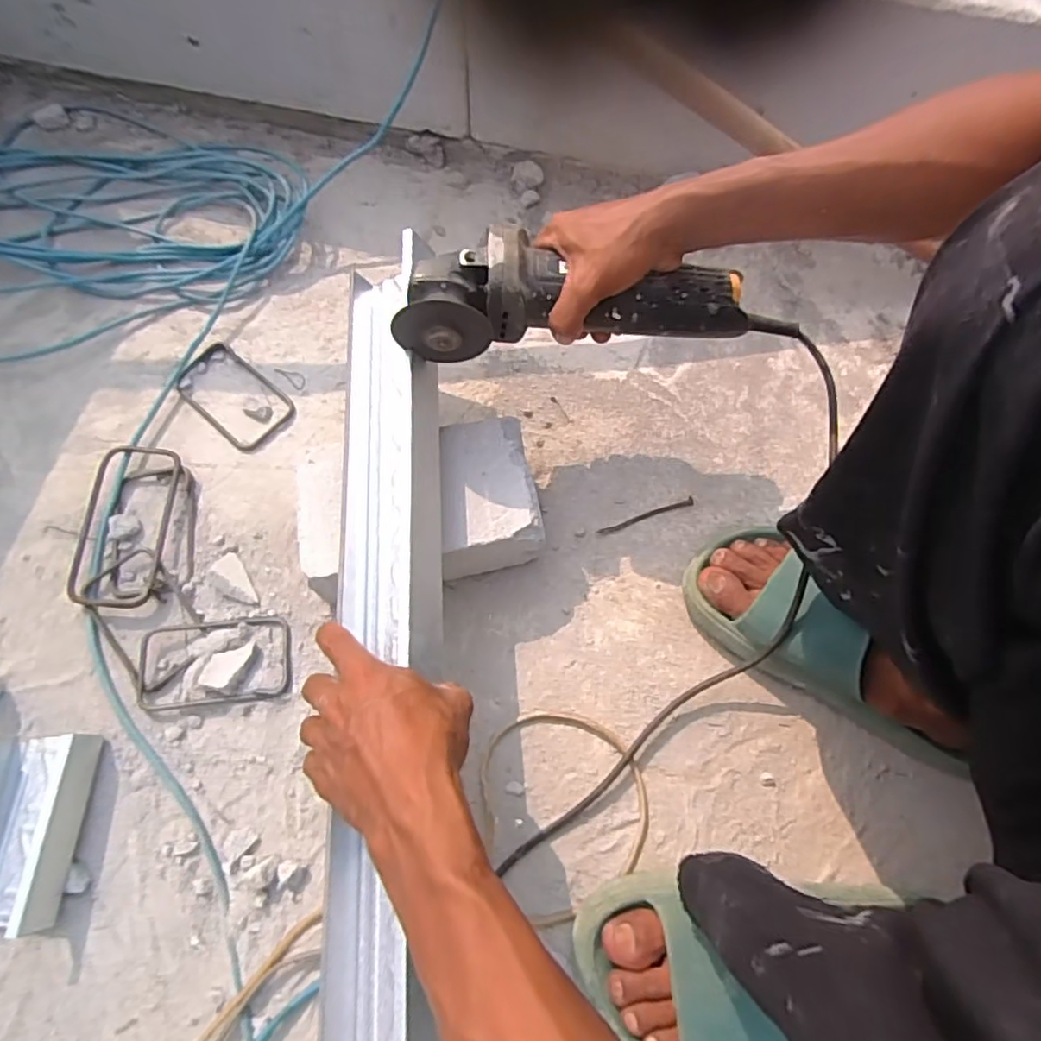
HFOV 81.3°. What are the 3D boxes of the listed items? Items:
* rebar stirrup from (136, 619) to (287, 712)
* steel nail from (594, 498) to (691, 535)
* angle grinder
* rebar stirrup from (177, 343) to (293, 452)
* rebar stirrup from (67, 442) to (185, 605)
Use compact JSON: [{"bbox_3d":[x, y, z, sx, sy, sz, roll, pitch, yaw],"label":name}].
[{"bbox_3d":[-0.261,0.120,0.513,0.125,0.006,0.070,-5,70,-4],"label":"rebar stirrup"},{"bbox_3d":[0.121,-0.004,0.580,0.101,0.004,0.008,-20,71,-9],"label":"steel nail"},{"bbox_3d":[0.060,-0.172,0.480,0.306,0.070,0.068,-2,69,-9],"label":"angle grinder"},{"bbox_3d":[-0.291,-0.126,0.614,0.120,0.009,0.072,41,73,12],"label":"rebar stirrup"},{"bbox_3d":[-0.362,0.000,0.549,0.080,0.017,0.160,-1,69,-3],"label":"rebar stirrup"}]

